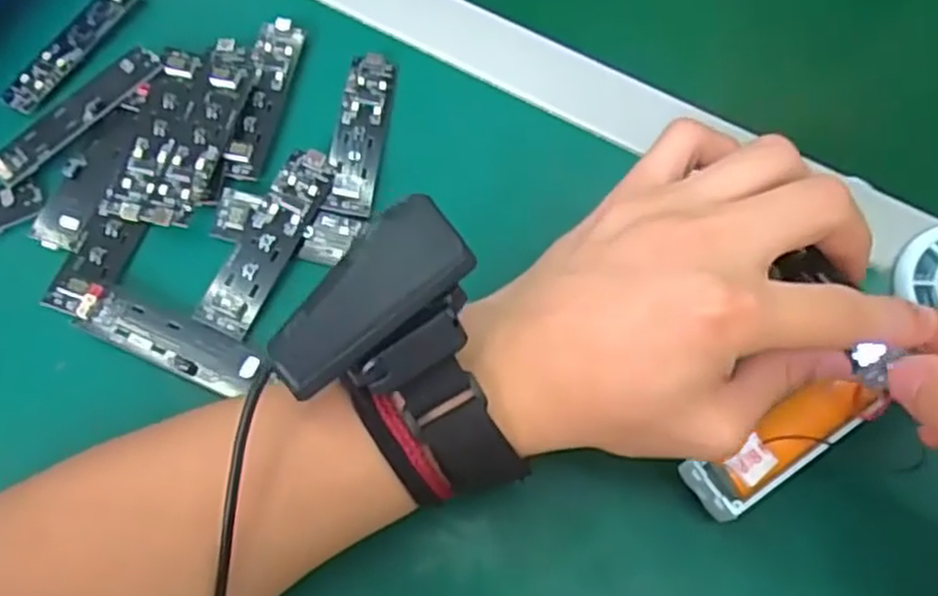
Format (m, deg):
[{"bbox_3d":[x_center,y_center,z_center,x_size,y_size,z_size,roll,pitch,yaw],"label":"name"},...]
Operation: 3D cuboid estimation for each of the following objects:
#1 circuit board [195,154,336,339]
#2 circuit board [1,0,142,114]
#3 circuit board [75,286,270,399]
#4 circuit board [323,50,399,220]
[{"bbox_3d":[-0.091,-0.027,0.346,0.025,0.010,0.091,24,68,11],"label":"circuit board"},{"bbox_3d":[-0.206,-0.133,0.399,0.020,0.006,0.091,30,72,5],"label":"circuit board"},{"bbox_3d":[-0.129,0.019,0.335,0.077,0.010,0.024,21,68,10],"label":"circuit board"},{"bbox_3d":[-0.053,-0.083,0.376,0.023,0.005,0.091,6,66,3],"label":"circuit board"}]

